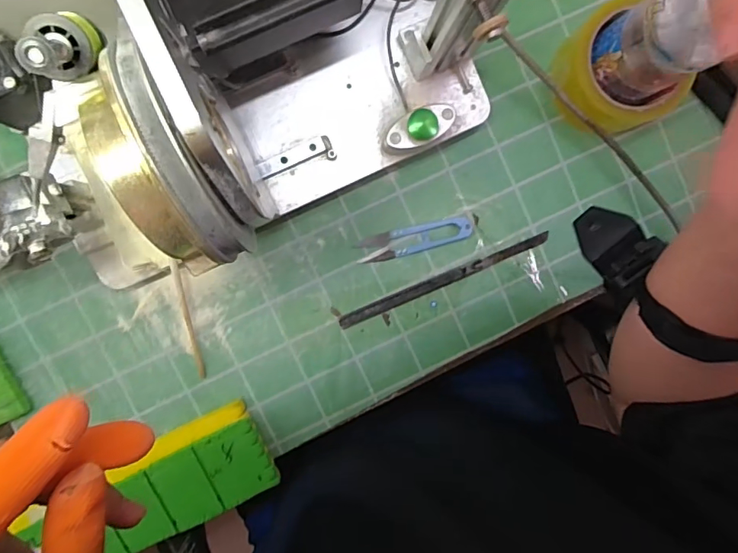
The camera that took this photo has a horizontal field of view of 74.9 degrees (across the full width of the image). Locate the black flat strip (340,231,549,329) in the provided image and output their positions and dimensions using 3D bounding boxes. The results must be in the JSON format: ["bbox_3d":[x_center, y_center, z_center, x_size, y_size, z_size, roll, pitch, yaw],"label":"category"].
[{"bbox_3d":[0.067,0.003,0.431,0.197,0.007,0.013,-23,106,0],"label":"black flat strip"}]

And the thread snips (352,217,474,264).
[{"bbox_3d":[0.041,-0.033,0.424,0.103,0.009,0.023,-14,95,-3],"label":"thread snips"}]

